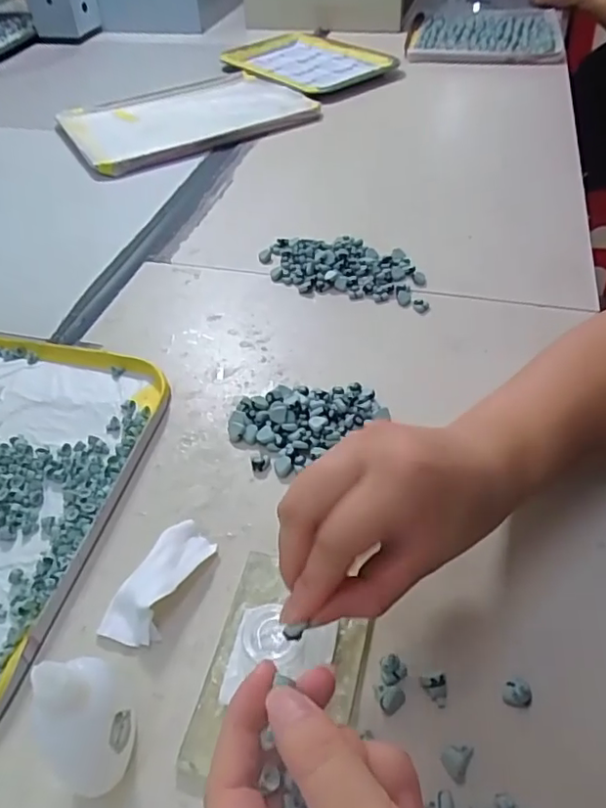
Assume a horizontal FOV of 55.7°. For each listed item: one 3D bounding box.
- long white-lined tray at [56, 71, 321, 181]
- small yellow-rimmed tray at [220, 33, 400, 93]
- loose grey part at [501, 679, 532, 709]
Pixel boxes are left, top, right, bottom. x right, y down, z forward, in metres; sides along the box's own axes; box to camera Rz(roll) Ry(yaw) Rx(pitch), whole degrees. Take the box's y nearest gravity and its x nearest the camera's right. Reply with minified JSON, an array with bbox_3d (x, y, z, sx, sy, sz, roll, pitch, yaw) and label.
[{"bbox_3d":[-0.157,-0.383,0.768,0.306,0.019,0.212,-25,50,-20],"label":"long white-lined tray"},{"bbox_3d":[0.004,-0.534,0.899,0.189,0.021,0.248,-30,51,-25],"label":"small yellow-rimmed tray"},{"bbox_3d":[0.097,0.132,0.261,0.011,0.011,0.012,-2,46,2],"label":"loose grey part"}]

